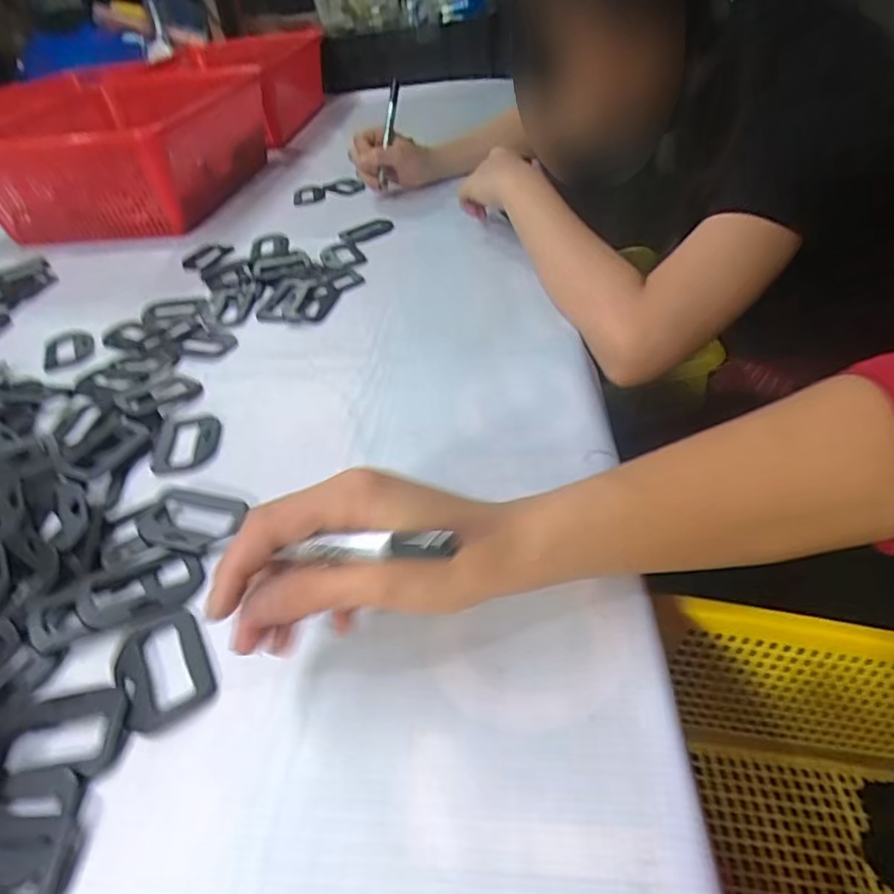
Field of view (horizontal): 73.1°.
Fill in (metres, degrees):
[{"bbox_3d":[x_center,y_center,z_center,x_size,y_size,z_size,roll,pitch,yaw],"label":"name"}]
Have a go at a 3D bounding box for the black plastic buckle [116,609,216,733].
[{"bbox_3d":[-0.136,0.106,0.290,0.039,0.004,0.057,-27,44,-21],"label":"black plastic buckle"}]

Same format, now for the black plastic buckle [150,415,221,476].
[{"bbox_3d":[-0.186,-0.003,0.427,0.044,0.007,0.060,-7,41,0],"label":"black plastic buckle"}]

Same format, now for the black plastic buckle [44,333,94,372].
[{"bbox_3d":[-0.345,-0.089,0.549,0.041,0.004,0.057,-20,42,-14],"label":"black plastic buckle"}]

